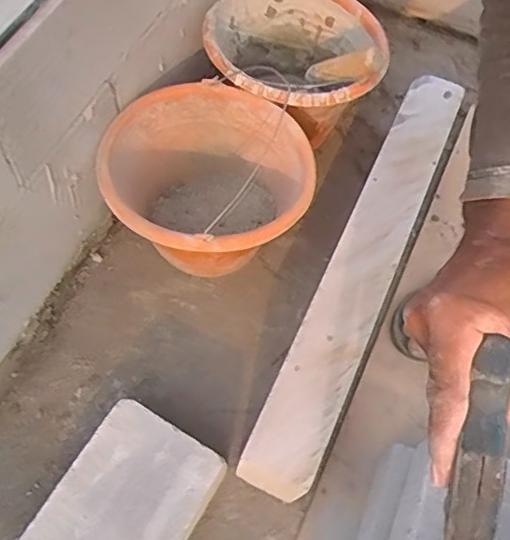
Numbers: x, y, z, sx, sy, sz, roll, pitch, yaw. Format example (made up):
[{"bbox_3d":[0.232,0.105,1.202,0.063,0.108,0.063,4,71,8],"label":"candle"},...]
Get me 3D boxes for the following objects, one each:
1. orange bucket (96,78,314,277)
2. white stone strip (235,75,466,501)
[{"bbox_3d":[-0.064,-0.098,0.773,0.249,0.177,0.229,2,63,-4],"label":"orange bucket"},{"bbox_3d":[0.141,-0.027,0.698,0.077,0.034,0.596,24,64,8],"label":"white stone strip"}]

